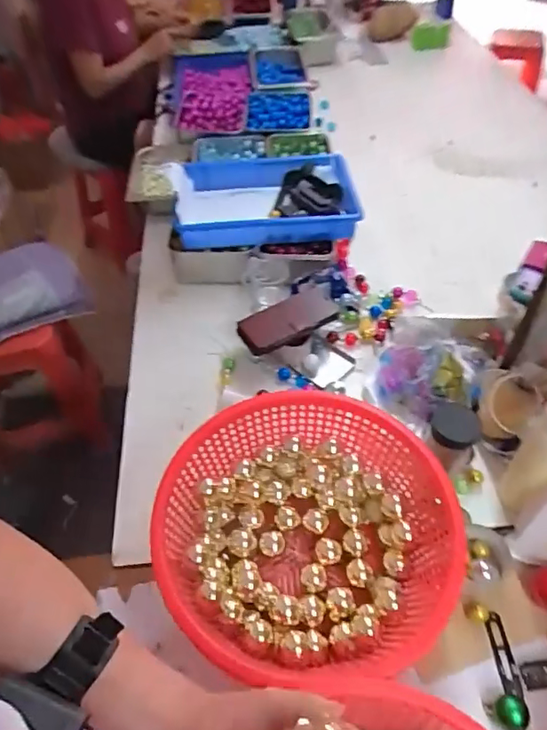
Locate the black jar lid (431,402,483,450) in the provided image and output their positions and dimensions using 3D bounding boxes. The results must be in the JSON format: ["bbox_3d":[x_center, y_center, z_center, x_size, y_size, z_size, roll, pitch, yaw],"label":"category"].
[{"bbox_3d":[0.244,0.082,0.716,0.060,0.020,0.070,-50,47,4],"label":"black jar lid"}]

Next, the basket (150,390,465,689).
[{"bbox_3d":[0.046,0.212,0.689,0.348,0.125,0.330,4,49,4],"label":"basket"}]

